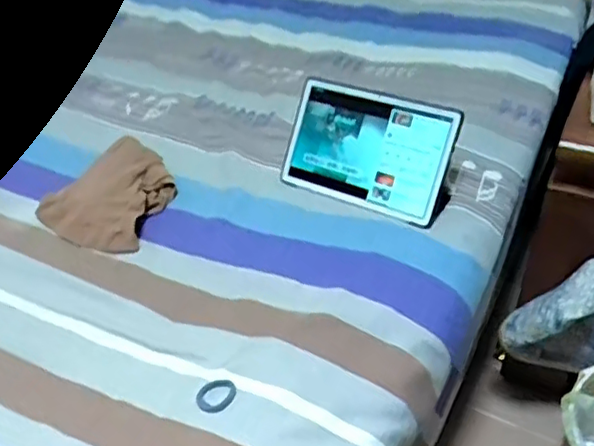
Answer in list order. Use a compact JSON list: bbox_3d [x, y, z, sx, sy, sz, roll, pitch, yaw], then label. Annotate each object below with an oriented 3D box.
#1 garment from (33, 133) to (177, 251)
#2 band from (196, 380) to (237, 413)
[{"bbox_3d":[-0.252,-0.049,0.902,0.160,0.041,0.185,16,45,22],"label":"garment"},{"bbox_3d":[-0.083,0.177,0.650,0.042,0.010,0.037,-15,42,-12],"label":"band"}]

